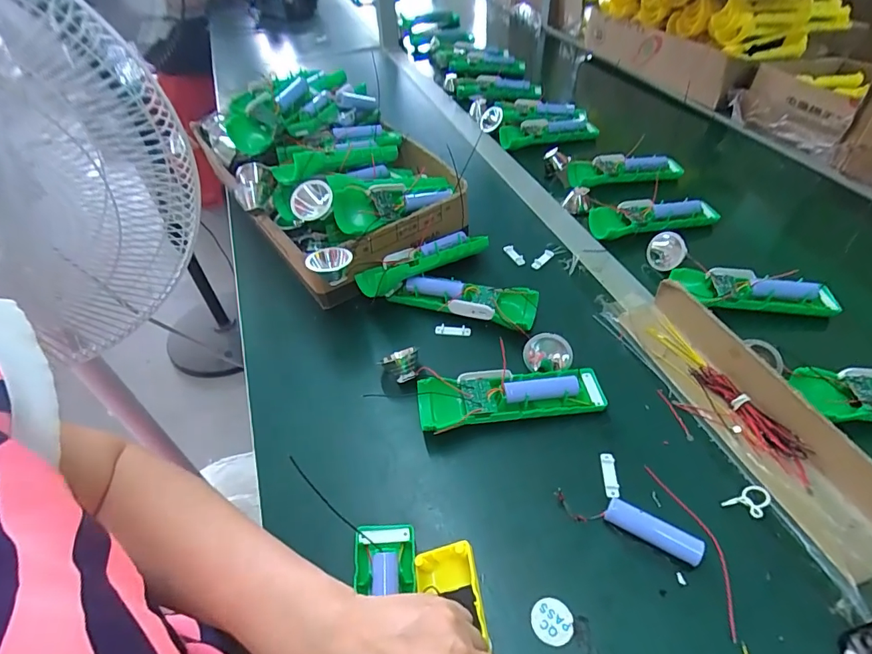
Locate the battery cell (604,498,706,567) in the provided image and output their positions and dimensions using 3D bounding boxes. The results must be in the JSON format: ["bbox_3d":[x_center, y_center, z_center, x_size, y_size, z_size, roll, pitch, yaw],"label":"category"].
[{"bbox_3d":[0.158,0.150,0.343,0.066,0.015,0.019,24,53,24],"label":"battery cell"}]

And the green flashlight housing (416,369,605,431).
[{"bbox_3d":[0.068,0.062,0.420,0.164,0.029,0.047,-8,47,-4],"label":"green flashlight housing"}]

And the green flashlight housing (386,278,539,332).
[{"bbox_3d":[0.029,-0.030,0.507,0.152,0.029,0.046,13,49,16],"label":"green flashlight housing"}]

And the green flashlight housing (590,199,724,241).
[{"bbox_3d":[0.286,-0.146,0.609,0.165,0.024,0.049,-6,47,-2],"label":"green flashlight housing"}]

